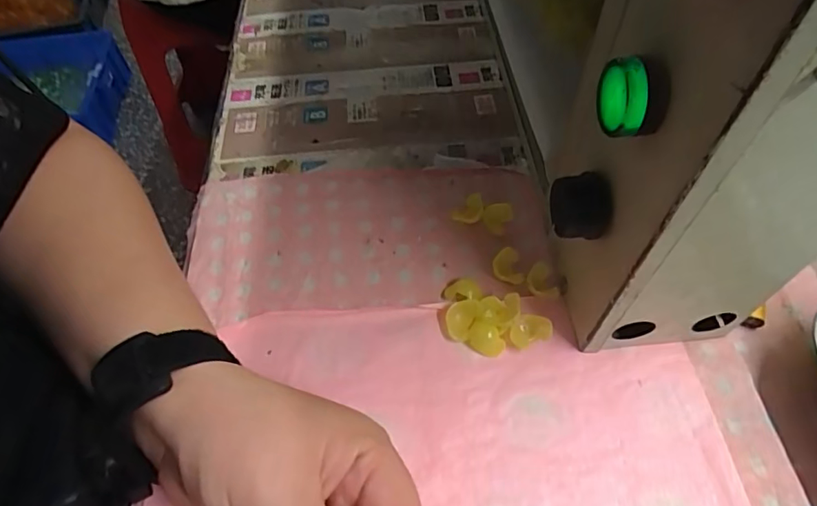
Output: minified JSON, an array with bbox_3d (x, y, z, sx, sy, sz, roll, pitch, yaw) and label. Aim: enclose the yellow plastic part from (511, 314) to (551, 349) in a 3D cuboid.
[{"bbox_3d":[0.068,0.042,0.284,0.023,0.013,0.016,-15,56,-8],"label":"yellow plastic part"}]

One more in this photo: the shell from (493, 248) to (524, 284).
[{"bbox_3d":[0.060,0.009,0.309,0.016,0.007,0.022,-8,55,-3],"label":"shell"}]

